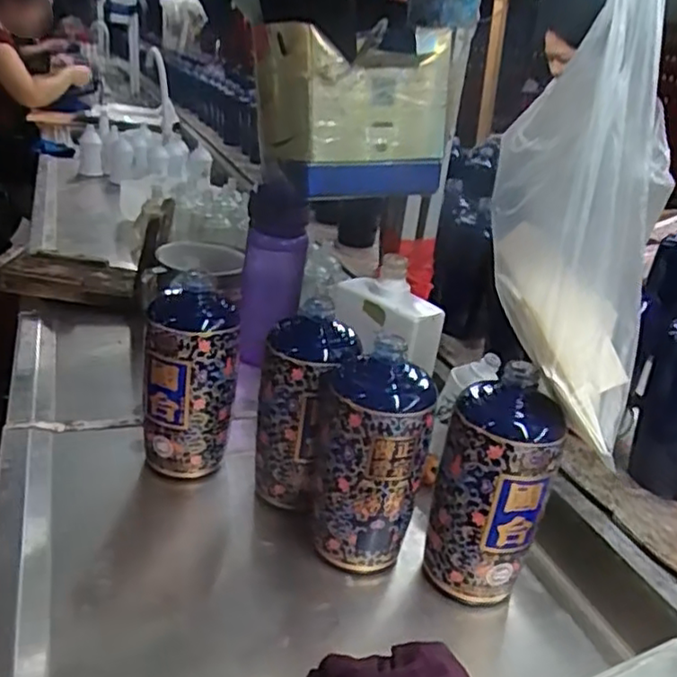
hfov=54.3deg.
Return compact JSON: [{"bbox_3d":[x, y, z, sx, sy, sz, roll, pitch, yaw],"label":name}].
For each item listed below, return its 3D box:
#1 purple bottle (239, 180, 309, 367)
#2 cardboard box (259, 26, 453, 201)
[{"bbox_3d":[-0.081,-0.070,0.802,0.075,0.221,0.058,3,25,-8],"label":"purple bottle"},{"bbox_3d":[0.004,-0.209,0.608,0.148,0.134,0.129,-6,27,-26],"label":"cardboard box"}]

